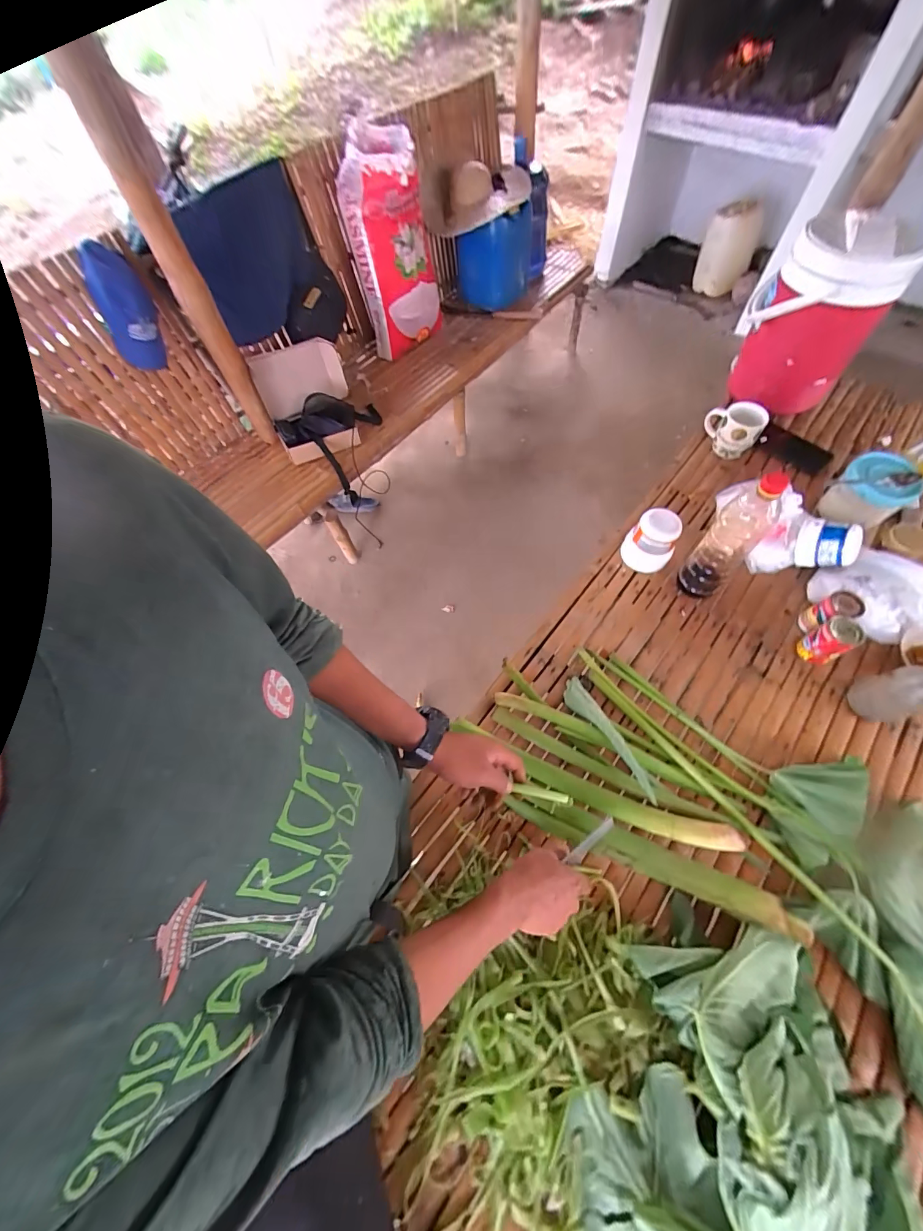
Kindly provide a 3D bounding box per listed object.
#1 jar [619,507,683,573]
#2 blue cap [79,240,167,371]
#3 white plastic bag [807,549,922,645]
[{"bbox_3d":[0.376,-0.144,0.834,0.091,0.108,0.076,38,69,21],"label":"jar"},{"bbox_3d":[-1.010,-0.921,1.276,0.121,0.301,0.090,2,41,3],"label":"blue cap"},{"bbox_3d":[0.759,-0.041,0.749,0.203,0.090,0.165,9,62,8],"label":"white plastic bag"}]

